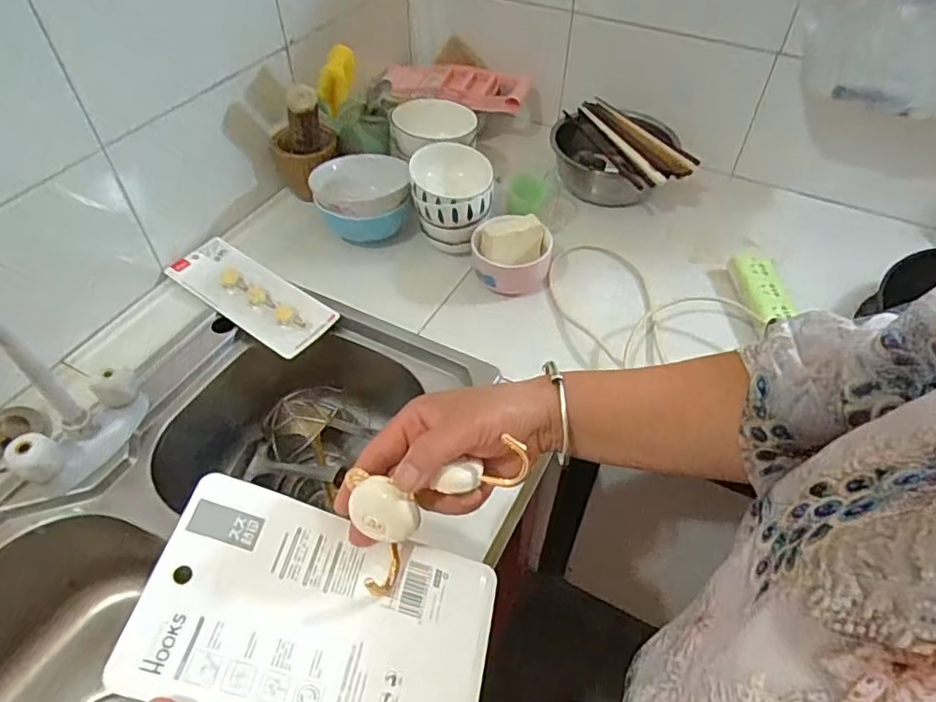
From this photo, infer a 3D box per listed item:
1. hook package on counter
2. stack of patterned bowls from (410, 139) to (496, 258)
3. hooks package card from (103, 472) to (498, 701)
[{"bbox_3d":[-0.300,-0.081,0.829,0.257,0.015,0.094,30,55,23],"label":"hook package on counter"},{"bbox_3d":[-0.022,-0.211,0.862,0.114,0.123,0.115,4,49,3],"label":"stack of patterned bowls"},{"bbox_3d":[-0.081,0.156,0.352,0.196,0.006,0.117,22,53,-10],"label":"hooks package card"}]

